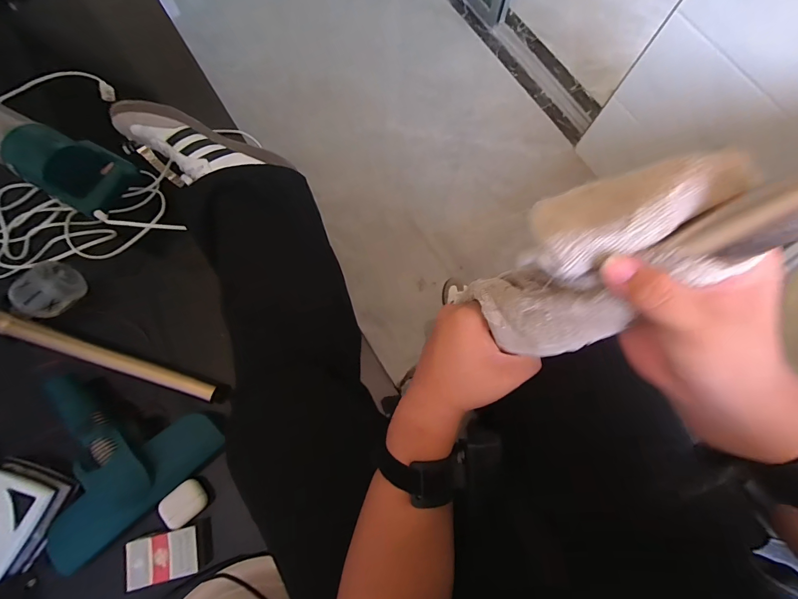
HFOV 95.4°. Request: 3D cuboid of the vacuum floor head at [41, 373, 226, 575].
[{"bbox_3d":[-0.399,0.197,0.488,0.221,0.075,0.214,-40,79,-11],"label":"vacuum floor head"}]

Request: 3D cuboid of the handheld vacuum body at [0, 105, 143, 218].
[{"bbox_3d":[-0.581,-0.242,0.587,0.320,0.093,0.102,28,76,7],"label":"handheld vacuum body"}]

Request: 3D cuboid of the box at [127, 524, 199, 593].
[{"bbox_3d":[-0.300,0.326,0.460,0.077,0.017,0.054,-12,75,-4],"label":"box"}]

